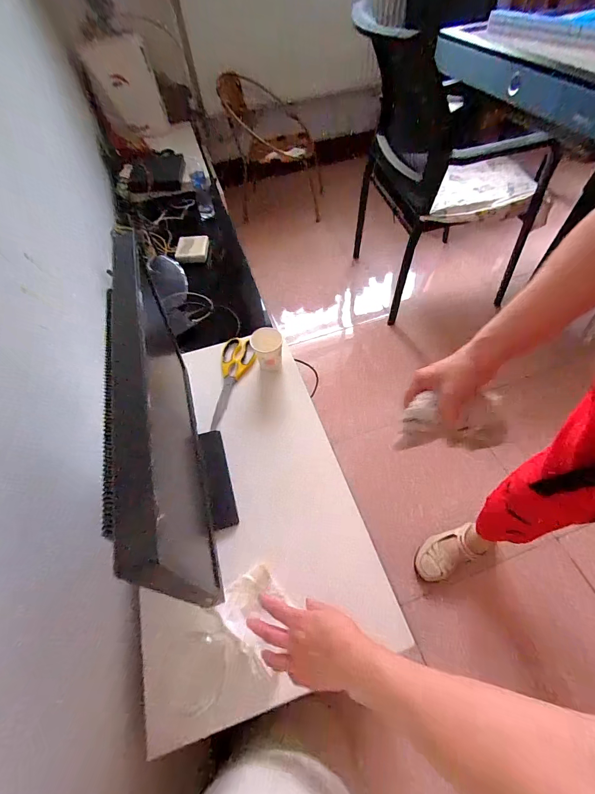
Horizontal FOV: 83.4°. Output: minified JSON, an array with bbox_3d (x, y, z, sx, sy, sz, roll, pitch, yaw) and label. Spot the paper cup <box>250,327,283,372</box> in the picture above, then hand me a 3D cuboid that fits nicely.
[{"bbox_3d":[-0.068,-0.107,0.757,0.068,0.079,0.059,-5,57,1],"label":"paper cup"}]

